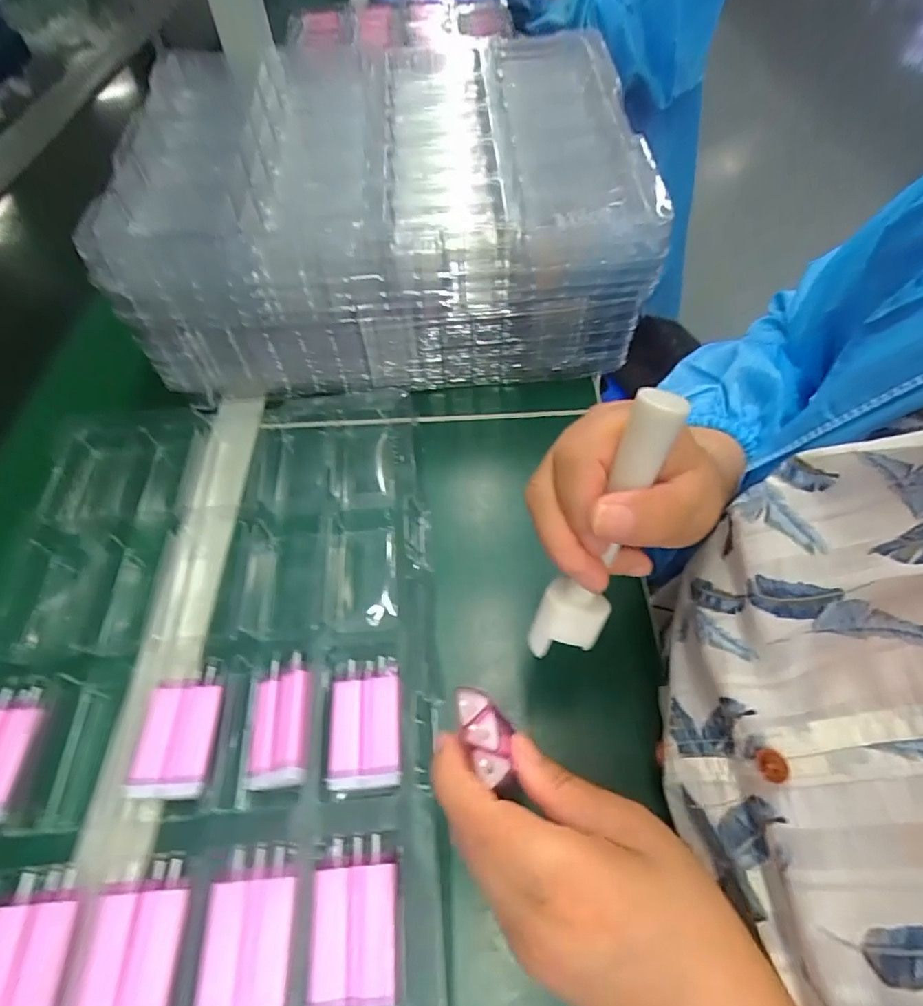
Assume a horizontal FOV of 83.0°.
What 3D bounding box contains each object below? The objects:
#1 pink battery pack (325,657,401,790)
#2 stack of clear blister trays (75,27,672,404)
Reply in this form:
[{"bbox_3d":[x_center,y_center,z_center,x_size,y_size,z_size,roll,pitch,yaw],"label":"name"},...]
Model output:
[{"bbox_3d":[-0.056,0.129,0.305,0.040,0.020,0.068,-4,56,-1],"label":"pink battery pack"},{"bbox_3d":[-0.066,-0.257,0.476,0.393,0.170,0.294,-3,56,-1],"label":"stack of clear blister trays"}]

